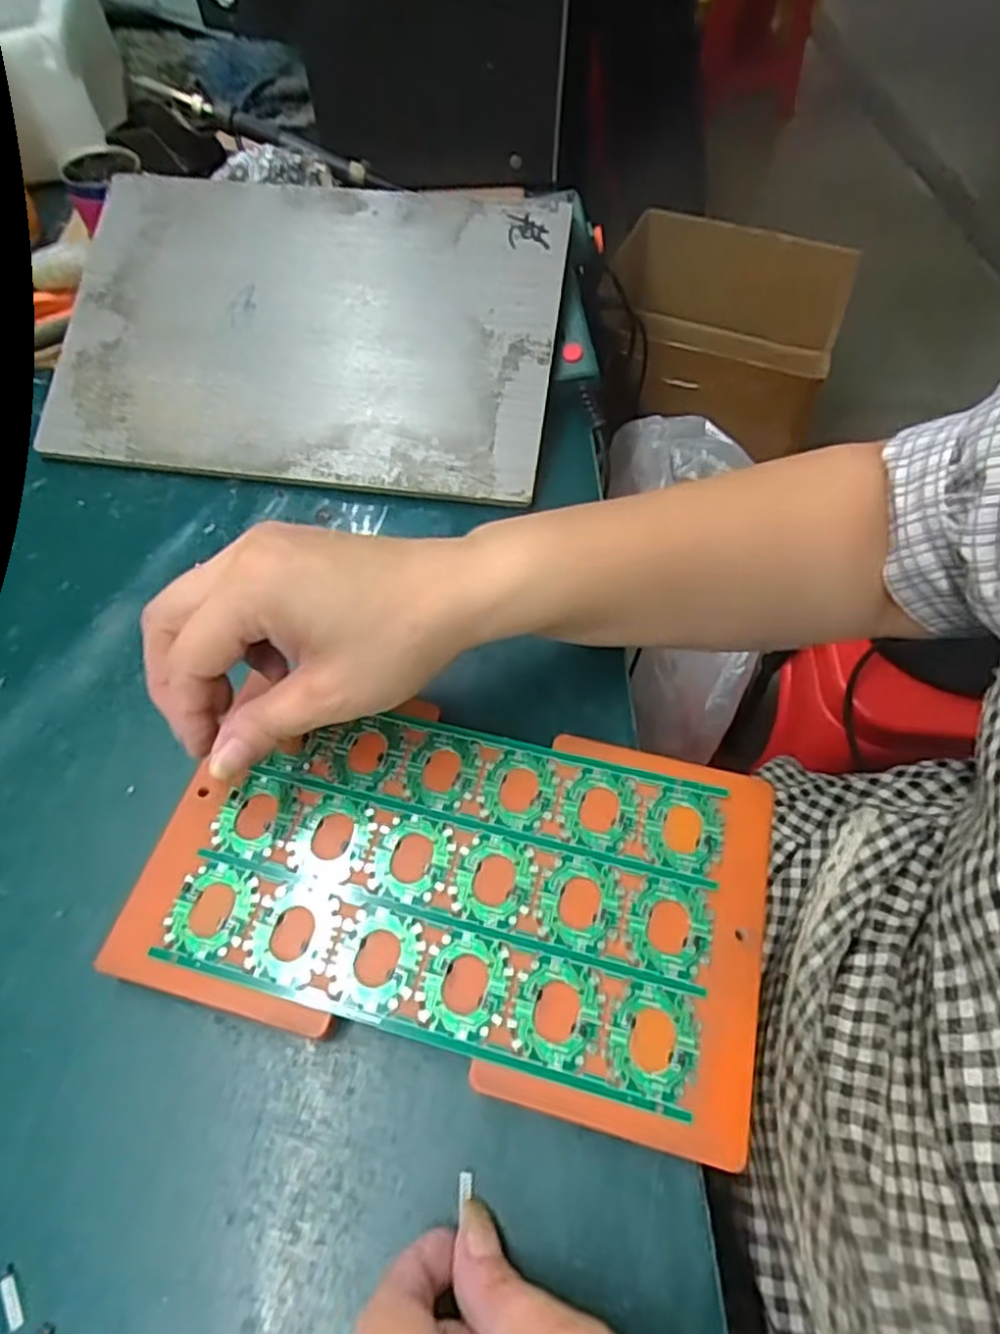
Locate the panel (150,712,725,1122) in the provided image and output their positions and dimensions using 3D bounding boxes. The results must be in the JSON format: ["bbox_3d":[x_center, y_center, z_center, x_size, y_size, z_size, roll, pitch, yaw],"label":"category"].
[{"bbox_3d":[-0.018,0.080,0.283,0.199,0.004,0.120,12,59,9],"label":"panel"}]

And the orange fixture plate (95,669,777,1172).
[{"bbox_3d":[-0.019,0.081,0.283,0.238,0.010,0.135,12,63,10],"label":"orange fixture plate"}]

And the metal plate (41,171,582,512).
[{"bbox_3d":[-0.118,-0.209,0.436,0.298,0.006,0.202,7,77,5],"label":"metal plate"}]

